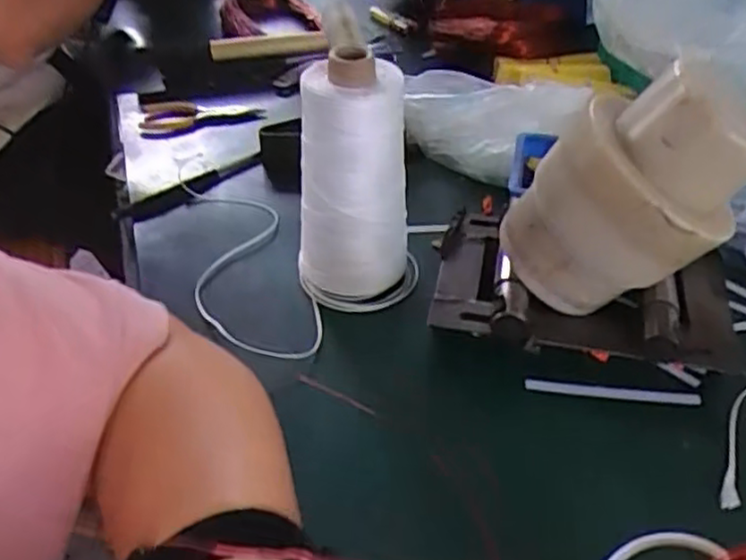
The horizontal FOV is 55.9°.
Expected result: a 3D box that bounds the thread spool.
[{"bbox_3d":[-0.015,-0.070,0.488,0.077,0.161,0.068,-1,42,-1],"label":"thread spool"}]

